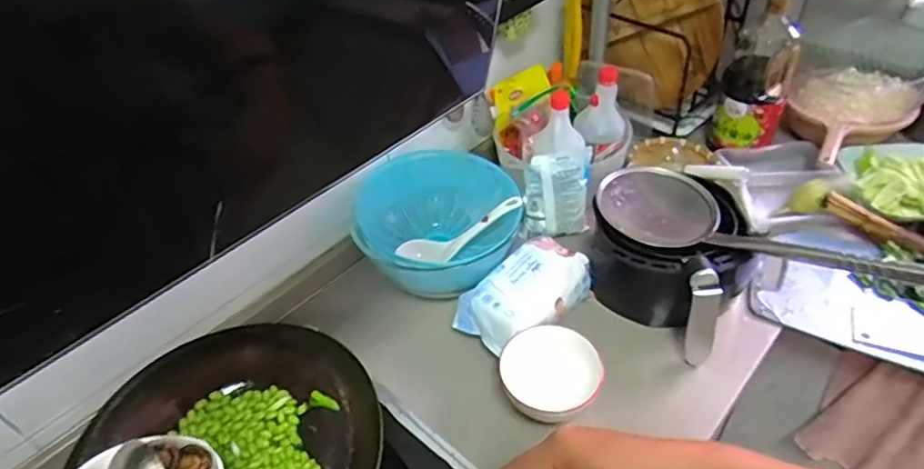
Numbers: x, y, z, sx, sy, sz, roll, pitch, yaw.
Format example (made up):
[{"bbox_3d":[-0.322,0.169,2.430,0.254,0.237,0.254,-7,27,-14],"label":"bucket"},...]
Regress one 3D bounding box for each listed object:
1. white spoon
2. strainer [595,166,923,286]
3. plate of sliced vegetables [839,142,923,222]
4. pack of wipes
[{"bbox_3d":[-0.002,-0.001,0.877,0.206,0.031,0.048,-28,43,13],"label":"white spoon"},{"bbox_3d":[0.366,-0.009,0.750,0.135,0.077,0.409,-31,31,-24],"label":"strainer"},{"bbox_3d":[0.754,-0.096,0.959,0.187,0.040,0.181,-3,44,3],"label":"plate of sliced vegetables"},{"bbox_3d":[0.093,0.082,0.809,0.188,0.069,0.106,-28,48,-21],"label":"pack of wipes"}]

